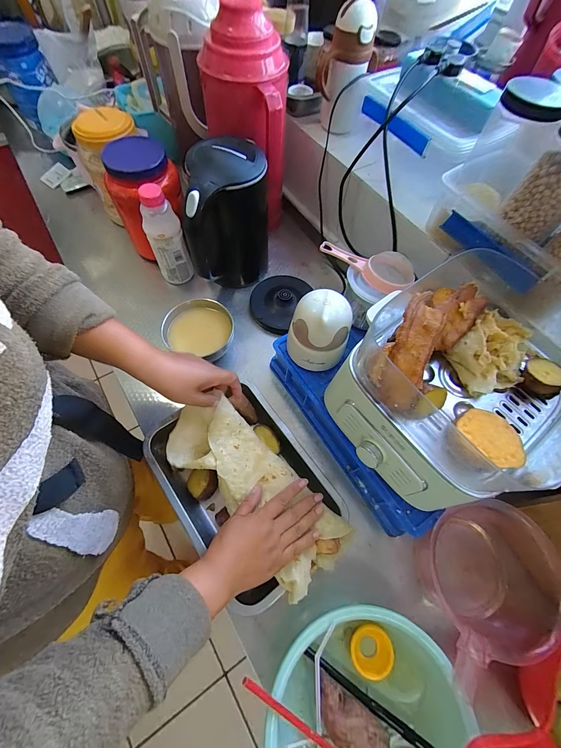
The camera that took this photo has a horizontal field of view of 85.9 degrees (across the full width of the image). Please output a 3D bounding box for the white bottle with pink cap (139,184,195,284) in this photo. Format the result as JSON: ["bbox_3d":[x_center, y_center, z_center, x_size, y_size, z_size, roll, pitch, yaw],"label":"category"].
[{"bbox_3d":[-0.224,-0.265,0.593,0.067,0.191,0.055,-20,69,-11],"label":"white bottle with pink cap"}]

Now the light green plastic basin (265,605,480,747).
[{"bbox_3d":[0.089,0.400,0.357,0.202,0.097,0.215,1,66,-3],"label":"light green plastic basin"}]

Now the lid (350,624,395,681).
[{"bbox_3d":[0.120,0.363,0.396,0.053,0.016,0.054,-4,59,18],"label":"lid"}]

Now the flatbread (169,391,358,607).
[{"bbox_3d":[-0.043,0.168,0.453,0.296,0.064,0.119,41,70,15],"label":"flatbread"}]

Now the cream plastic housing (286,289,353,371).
[{"bbox_3d":[0.058,-0.064,0.457,0.087,0.110,0.075,20,67,5],"label":"cream plastic housing"}]

